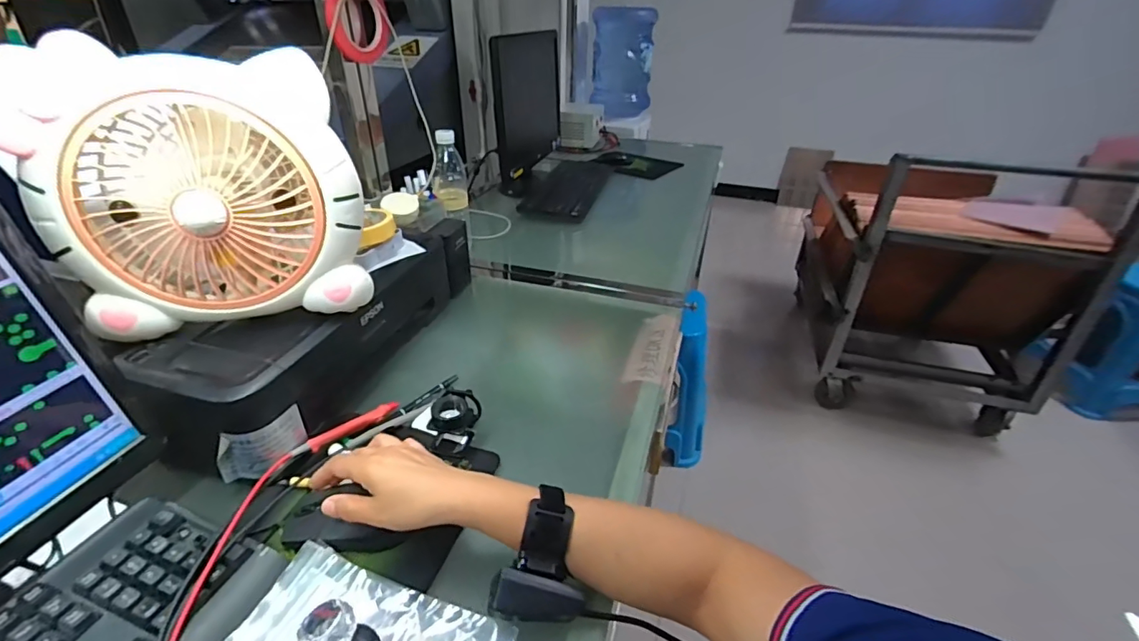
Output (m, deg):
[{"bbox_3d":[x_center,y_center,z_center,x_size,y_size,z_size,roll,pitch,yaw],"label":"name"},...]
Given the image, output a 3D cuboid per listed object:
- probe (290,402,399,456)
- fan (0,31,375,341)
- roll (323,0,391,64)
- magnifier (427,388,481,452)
[{"bbox_3d":[-0.247,0.118,0.557,0.016,0.019,0.122,24,38,31],"label":"probe"},{"bbox_3d":[-0.337,-0.114,0.468,0.252,0.230,0.092,-5,33,-10],"label":"fan"},{"bbox_3d":[-0.330,-0.469,0.783,0.027,0.114,0.114,14,30,24],"label":"roll"},{"bbox_3d":[-0.130,0.111,0.555,0.059,0.055,0.047,-2,32,-6],"label":"magnifier"}]

